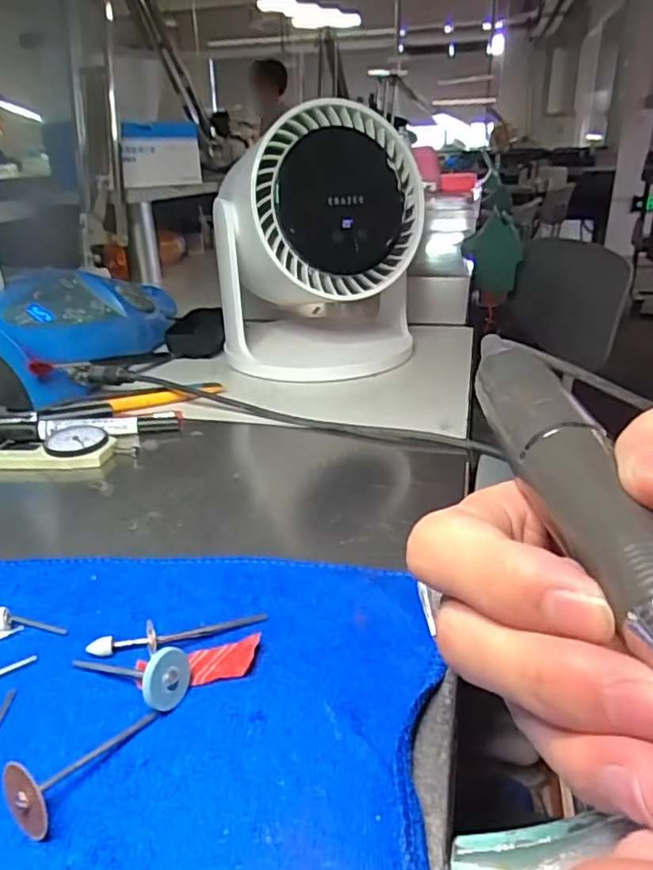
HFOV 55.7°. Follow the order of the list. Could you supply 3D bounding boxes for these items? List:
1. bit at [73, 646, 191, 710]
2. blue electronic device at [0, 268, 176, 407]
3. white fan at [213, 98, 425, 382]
[{"bbox_3d":[-0.070,0.082,0.214,0.049,0.016,0.018,-7,19,30],"label":"bit"},{"bbox_3d":[-0.252,-0.108,0.564,0.182,0.073,0.266,5,25,14],"label":"blue electronic device"},{"bbox_3d":[-0.007,-0.170,0.534,0.169,0.195,0.155,-5,25,-8],"label":"white fan"}]

